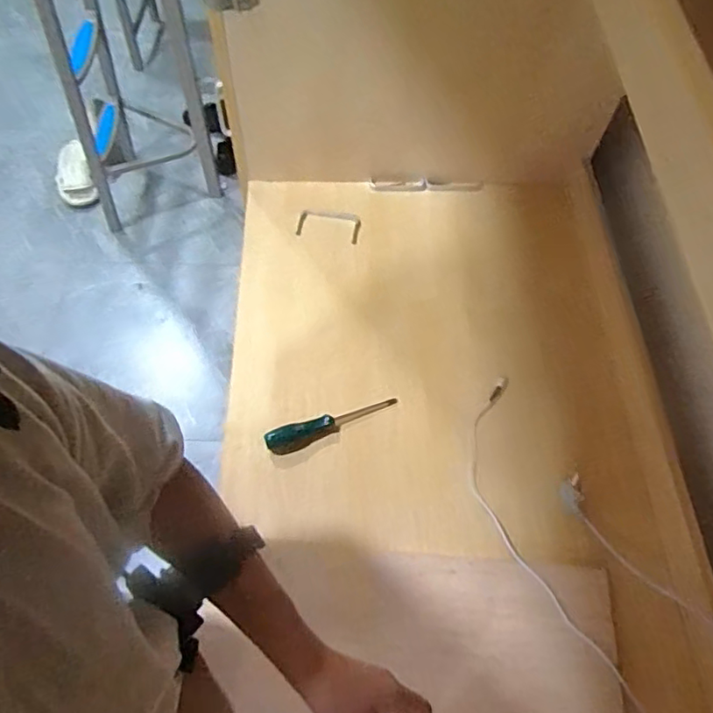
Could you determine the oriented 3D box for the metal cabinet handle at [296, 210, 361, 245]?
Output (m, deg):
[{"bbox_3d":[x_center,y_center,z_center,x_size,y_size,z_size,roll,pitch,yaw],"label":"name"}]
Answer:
[{"bbox_3d":[-0.046,-0.224,0.993,0.107,0.011,0.057,11,63,8],"label":"metal cabinet handle"}]

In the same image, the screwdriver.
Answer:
[{"bbox_3d":[-0.032,0.096,0.810,0.187,0.028,0.033,-18,63,-7],"label":"screwdriver"}]

